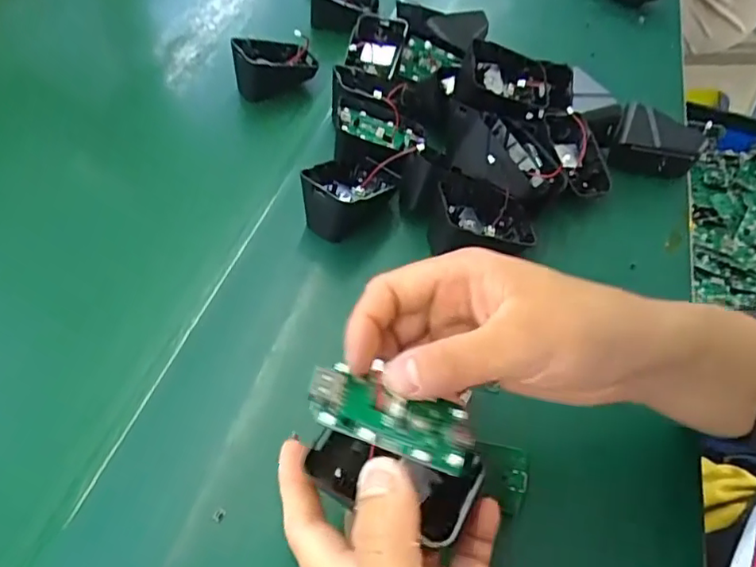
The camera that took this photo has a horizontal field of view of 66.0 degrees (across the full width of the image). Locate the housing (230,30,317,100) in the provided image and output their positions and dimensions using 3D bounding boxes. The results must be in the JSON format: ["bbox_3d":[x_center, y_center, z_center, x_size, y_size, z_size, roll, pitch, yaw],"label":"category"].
[{"bbox_3d":[-0.094,-0.196,0.509,0.075,0.037,0.050,-18,55,-19],"label":"housing"}]

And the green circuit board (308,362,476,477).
[{"bbox_3d":[0.005,0.051,0.226,0.065,0.006,0.029,21,51,-6],"label":"green circuit board"}]

